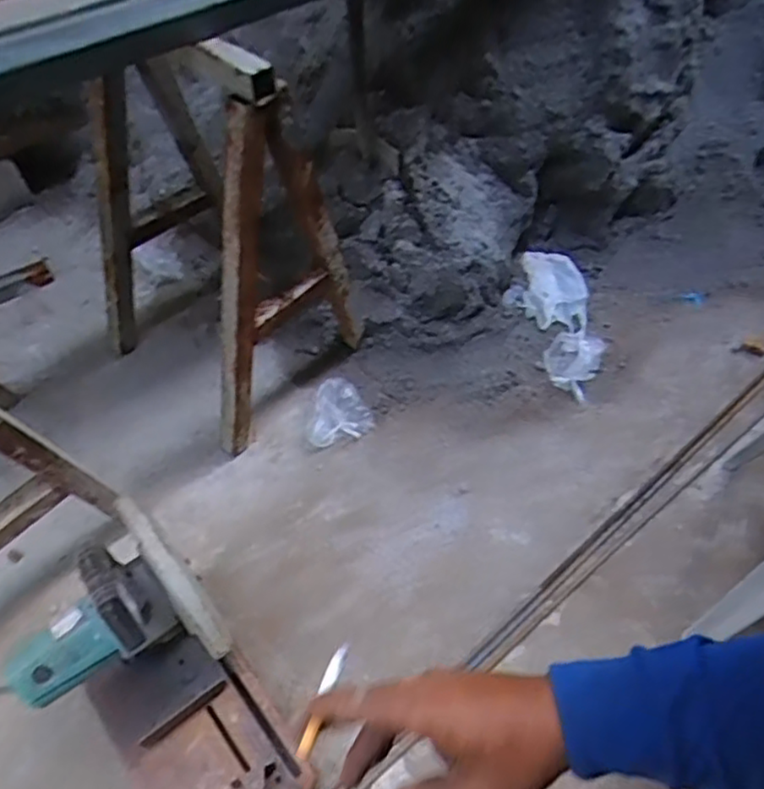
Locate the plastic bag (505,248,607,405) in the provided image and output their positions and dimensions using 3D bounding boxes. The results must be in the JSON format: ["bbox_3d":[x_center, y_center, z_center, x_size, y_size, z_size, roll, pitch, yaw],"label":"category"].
[{"bbox_3d":[0.485,-0.210,1.894,0.262,0.088,0.491,-1,53,-4],"label":"plastic bag"}]

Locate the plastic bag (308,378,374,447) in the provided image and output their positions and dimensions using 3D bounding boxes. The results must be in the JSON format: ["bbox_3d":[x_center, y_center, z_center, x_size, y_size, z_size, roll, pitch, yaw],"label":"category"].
[{"bbox_3d":[-0.124,0.045,1.686,0.169,0.045,0.168,-24,58,-20],"label":"plastic bag"}]

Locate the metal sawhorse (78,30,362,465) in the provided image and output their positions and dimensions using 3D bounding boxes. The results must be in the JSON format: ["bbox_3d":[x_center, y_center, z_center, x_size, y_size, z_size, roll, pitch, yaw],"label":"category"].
[{"bbox_3d":[-0.388,-0.377,1.478,0.520,0.831,0.463,33,58,20],"label":"metal sawhorse"}]

